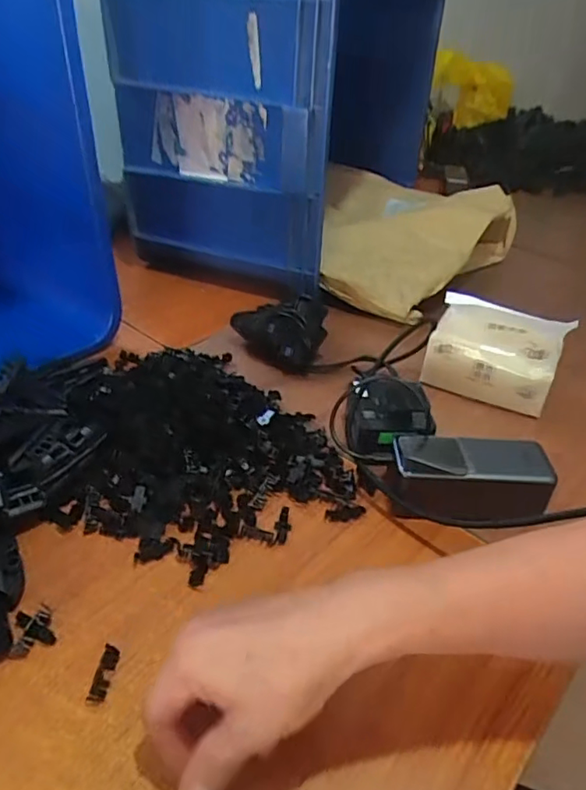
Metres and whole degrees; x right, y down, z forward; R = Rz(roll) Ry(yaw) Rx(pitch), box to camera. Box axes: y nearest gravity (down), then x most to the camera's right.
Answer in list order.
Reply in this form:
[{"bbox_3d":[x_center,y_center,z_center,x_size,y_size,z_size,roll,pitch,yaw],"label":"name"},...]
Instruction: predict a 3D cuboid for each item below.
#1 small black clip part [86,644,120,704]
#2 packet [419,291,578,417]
[{"bbox_3d":[-0.120,0.178,0.357,0.011,0.006,0.035,6,36,4],"label":"small black clip part"},{"bbox_3d":[0.216,-0.049,0.603,0.132,0.098,0.058,16,38,17],"label":"packet"}]

